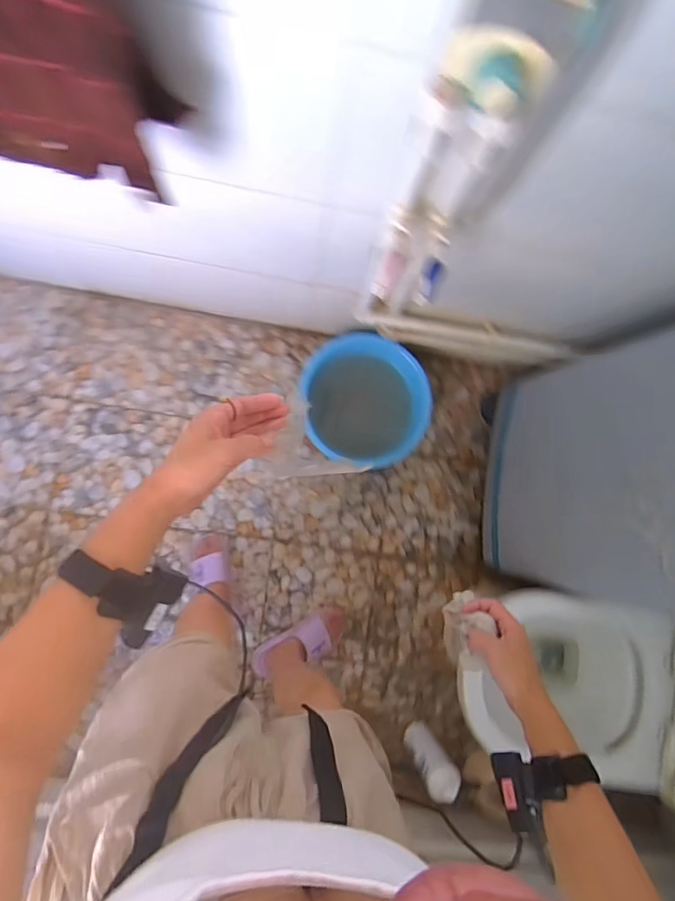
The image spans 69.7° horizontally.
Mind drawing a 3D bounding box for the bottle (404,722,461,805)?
[{"bbox_3d":[0.239,0.798,1.273,0.084,0.266,0.080,1,85,-7],"label":"bottle"}]

